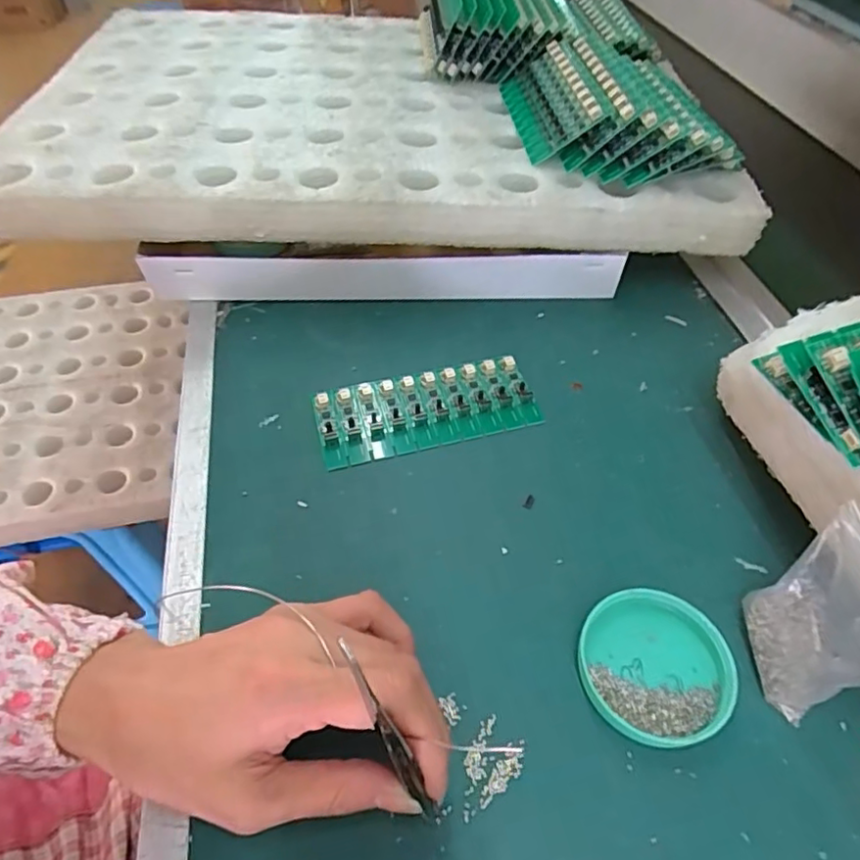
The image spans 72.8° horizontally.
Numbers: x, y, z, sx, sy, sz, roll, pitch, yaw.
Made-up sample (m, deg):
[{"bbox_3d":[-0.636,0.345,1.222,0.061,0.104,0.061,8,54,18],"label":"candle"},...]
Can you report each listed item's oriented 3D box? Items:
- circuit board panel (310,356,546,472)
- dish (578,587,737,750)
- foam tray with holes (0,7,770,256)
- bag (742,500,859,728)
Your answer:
[{"bbox_3d":[-0.002,-0.014,0.371,0.137,0.007,0.058,-13,52,-9],"label":"circuit board panel"},{"bbox_3d":[0.104,0.108,0.268,0.067,0.011,0.065,-1,51,1],"label":"dish"},{"bbox_3d":[-0.049,-0.281,0.505,0.540,0.054,0.358,-2,51,0],"label":"foam tray with holes"},{"bbox_3d":[0.165,0.080,0.247,0.030,0.078,0.063,-3,51,-1],"label":"bag"}]

